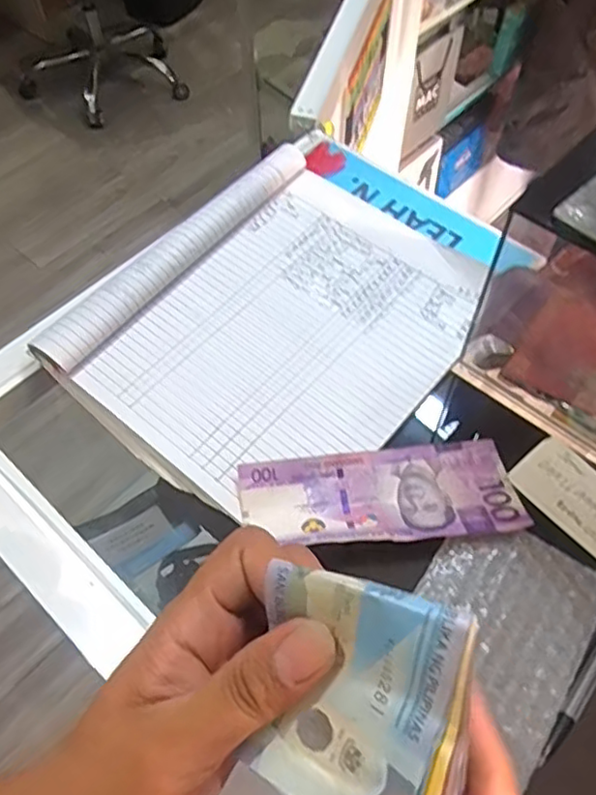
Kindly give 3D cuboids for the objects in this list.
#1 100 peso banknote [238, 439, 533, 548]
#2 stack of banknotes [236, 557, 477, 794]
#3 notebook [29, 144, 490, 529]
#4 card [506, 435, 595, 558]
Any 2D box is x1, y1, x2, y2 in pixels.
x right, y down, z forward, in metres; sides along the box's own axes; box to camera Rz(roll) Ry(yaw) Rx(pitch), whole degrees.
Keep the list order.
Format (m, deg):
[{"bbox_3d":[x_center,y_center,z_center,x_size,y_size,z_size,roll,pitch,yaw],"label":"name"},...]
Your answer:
[{"bbox_3d":[0.048,0.059,0.368,0.156,0.016,0.062,-9,57,-4],"label":"100 peso banknote"},{"bbox_3d":[0.019,0.097,0.203,0.068,0.009,0.075,7,92,28],"label":"stack of banknotes"},{"bbox_3d":[-0.013,-0.055,0.431,0.208,0.024,0.250,36,65,21],"label":"notebook"},{"bbox_3d":[0.168,0.063,0.372,0.041,0.004,0.084,-41,67,-11],"label":"card"}]

